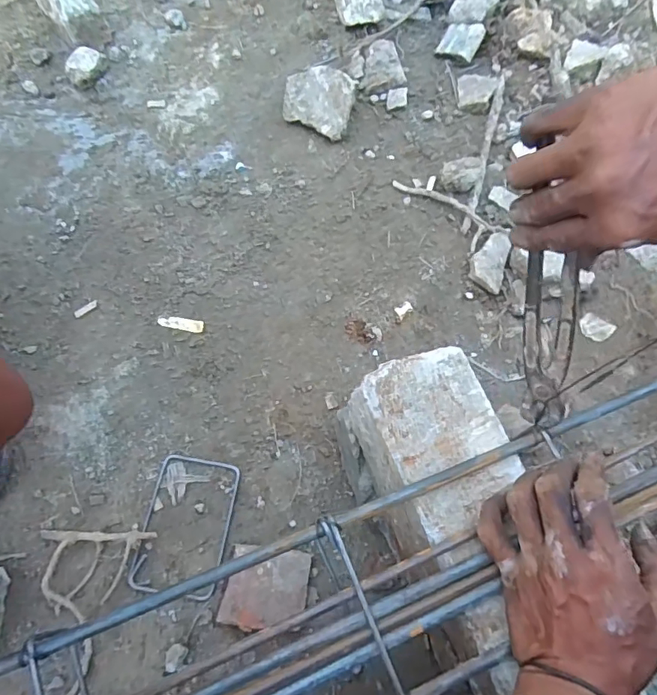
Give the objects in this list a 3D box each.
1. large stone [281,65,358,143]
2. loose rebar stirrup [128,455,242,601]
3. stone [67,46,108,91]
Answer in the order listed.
[{"bbox_3d":[-0.015,-0.370,0.770,0.101,0.051,0.096,7,69,2],"label":"large stone"},{"bbox_3d":[-0.158,0.198,0.574,0.096,0.010,0.145,9,69,3],"label":"loose rebar stirrup"},{"bbox_3d":[-0.370,-0.428,0.787,0.063,0.034,0.046,-26,72,-10],"label":"stone"}]

